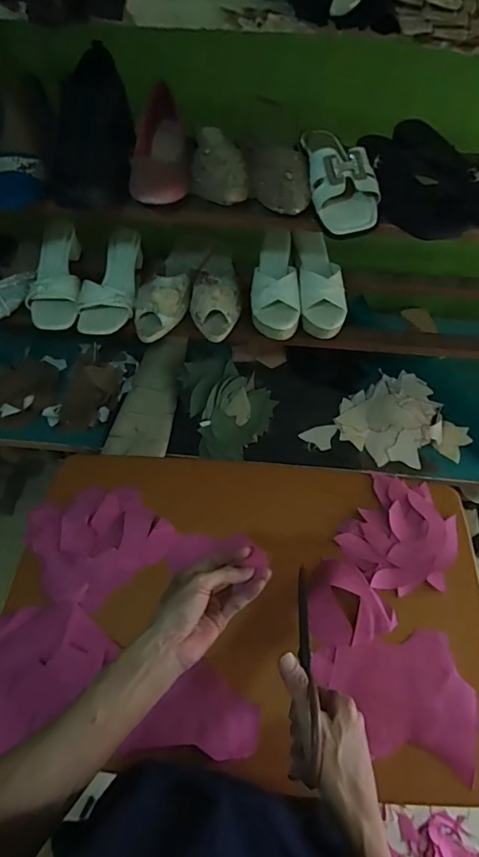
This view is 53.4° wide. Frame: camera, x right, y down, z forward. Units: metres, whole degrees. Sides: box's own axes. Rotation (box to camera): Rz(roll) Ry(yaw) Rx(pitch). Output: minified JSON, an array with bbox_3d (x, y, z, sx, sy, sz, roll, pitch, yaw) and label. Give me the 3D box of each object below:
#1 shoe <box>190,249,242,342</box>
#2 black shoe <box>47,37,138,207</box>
[{"bbox_3d":[-0.044,-0.256,0.867,0.087,0.070,0.226,-2,59,-2],"label":"shoe"},{"bbox_3d":[-0.187,-0.395,0.637,0.079,0.101,0.221,8,78,5],"label":"black shoe"}]

